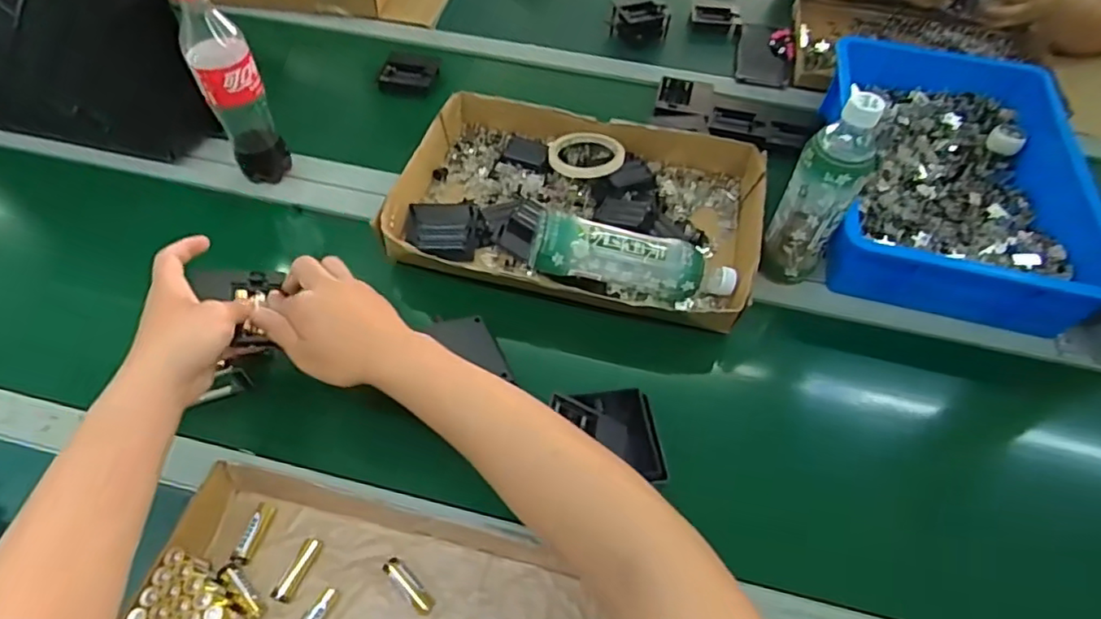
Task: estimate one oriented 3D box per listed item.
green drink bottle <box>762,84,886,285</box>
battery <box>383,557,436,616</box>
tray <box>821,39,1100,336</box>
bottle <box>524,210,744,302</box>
[{"bbox_3d":[0.269,-0.112,0.592,0.063,0.213,0.058,27,58,16],"label":"green drink bottle"},{"bbox_3d":[-0.112,0.217,0.466,0.051,0.013,0.016,38,61,22],"label":"battery"},{"bbox_3d":[0.489,-0.168,0.721,0.281,0.082,0.411,13,55,7],"label":"tray"},{"bbox_3d":[0.088,-0.054,0.631,0.220,0.069,0.076,12,53,-12],"label":"bottle"}]

